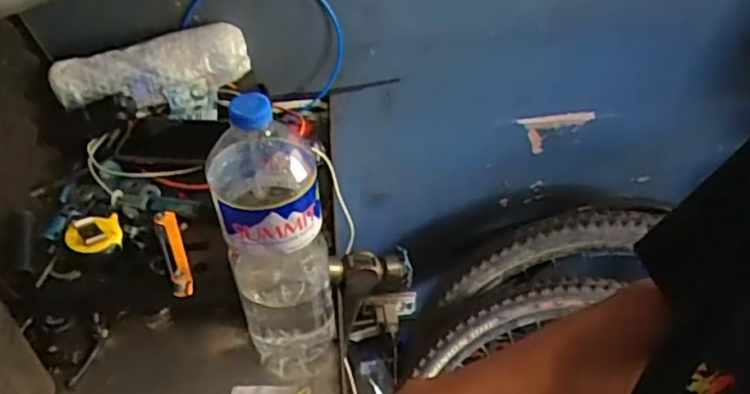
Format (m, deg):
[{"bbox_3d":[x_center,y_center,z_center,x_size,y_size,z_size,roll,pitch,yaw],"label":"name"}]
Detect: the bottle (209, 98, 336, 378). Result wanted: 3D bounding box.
[{"bbox_3d":[-0.089,0.042,0.567,0.091,0.304,0.095,-8,45,-8],"label":"bottle"}]

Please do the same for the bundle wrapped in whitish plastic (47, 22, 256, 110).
[{"bbox_3d":[-0.293,-0.175,0.824,0.249,0.080,0.059,-18,47,-17],"label":"bundle wrapped in whitish plastic"}]

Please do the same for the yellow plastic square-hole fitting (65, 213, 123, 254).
[{"bbox_3d":[-0.308,0.039,0.681,0.053,0.020,0.045,-18,47,-17],"label":"yellow plastic square-hole fitting"}]

